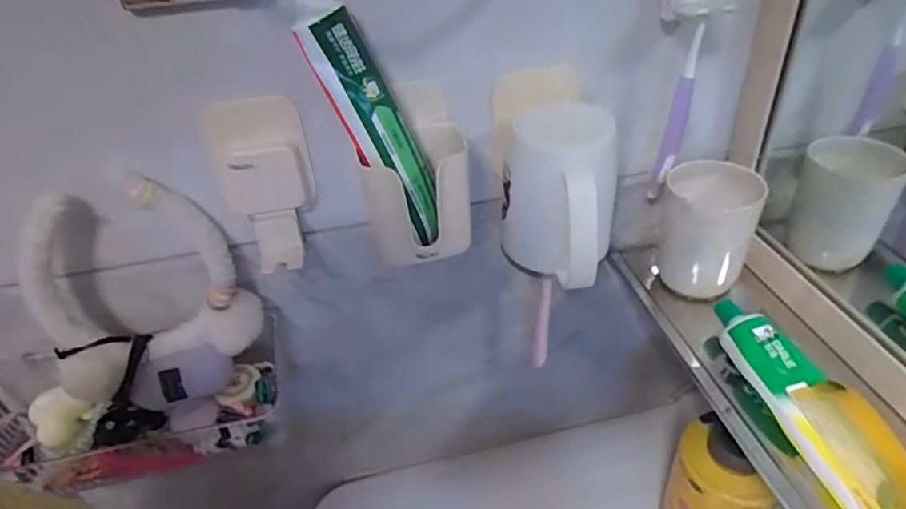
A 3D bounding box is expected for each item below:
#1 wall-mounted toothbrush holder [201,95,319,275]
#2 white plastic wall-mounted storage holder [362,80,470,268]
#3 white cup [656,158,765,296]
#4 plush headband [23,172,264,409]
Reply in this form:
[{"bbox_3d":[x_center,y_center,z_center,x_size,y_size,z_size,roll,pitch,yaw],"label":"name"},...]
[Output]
[{"bbox_3d":[-0.135,-0.045,0.431,0.069,0.125,0.038,-13,37,-9],"label":"wall-mounted toothbrush holder"},{"bbox_3d":[-0.026,-0.059,0.438,0.075,0.108,0.078,-4,37,2],"label":"white plastic wall-mounted storage holder"},{"bbox_3d":[0.213,-0.021,0.499,0.072,0.095,0.070,8,39,18],"label":"white cup"},{"bbox_3d":[-0.235,0.024,0.444,0.147,0.152,0.067,-13,38,-10],"label":"plush headband"}]

